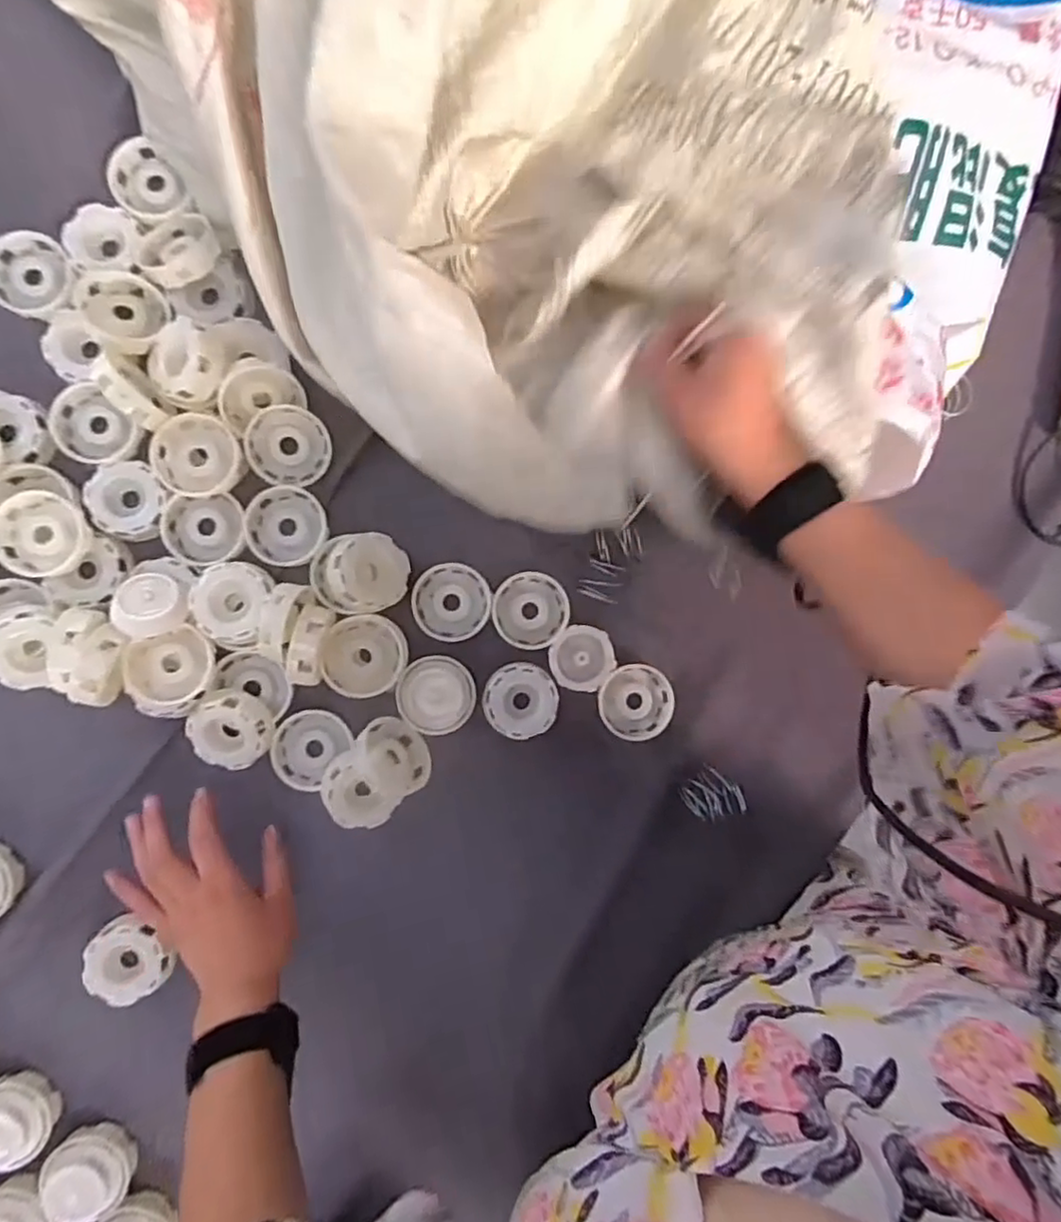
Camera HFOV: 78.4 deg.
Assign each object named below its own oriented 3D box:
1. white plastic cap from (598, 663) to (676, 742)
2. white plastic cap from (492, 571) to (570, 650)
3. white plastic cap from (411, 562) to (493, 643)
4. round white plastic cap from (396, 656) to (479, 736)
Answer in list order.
[{"bbox_3d":[0.088,0.078,0.547,0.060,0.012,0.063,0,89,-6],"label":"white plastic cap"},{"bbox_3d":[0.000,-0.001,0.537,0.061,0.009,0.061,0,89,-6],"label":"white plastic cap"},{"bbox_3d":[-0.064,-0.007,0.530,0.063,0.011,0.061,0,89,-6],"label":"white plastic cap"},{"bbox_3d":[-0.074,0.068,0.512,0.059,0.022,0.061,0,89,-6],"label":"round white plastic cap"}]

